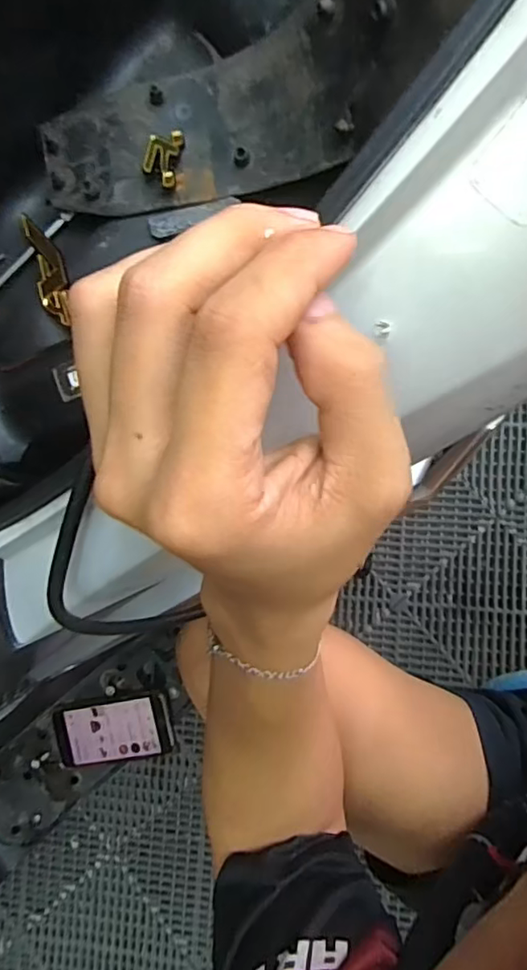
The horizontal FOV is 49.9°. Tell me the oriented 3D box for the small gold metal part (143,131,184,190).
[{"bbox_3d":[-0.065,-0.210,0.364,0.021,0.008,0.040,7,87,8],"label":"small gold metal part"}]

